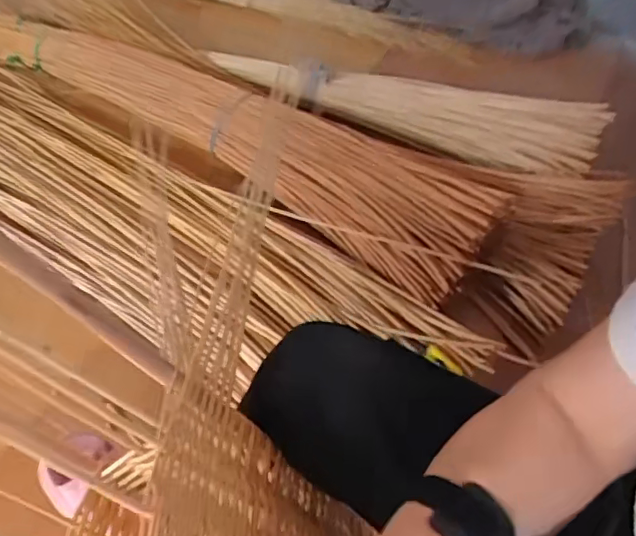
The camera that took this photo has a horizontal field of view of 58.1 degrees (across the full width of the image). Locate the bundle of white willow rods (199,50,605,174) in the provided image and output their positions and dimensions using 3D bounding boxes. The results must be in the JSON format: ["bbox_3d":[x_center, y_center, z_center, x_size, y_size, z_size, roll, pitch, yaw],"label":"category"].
[{"bbox_3d":[0.173,-0.377,1.314,0.913,0.088,0.236,15,50,9],"label":"bundle of white willow rods"}]

